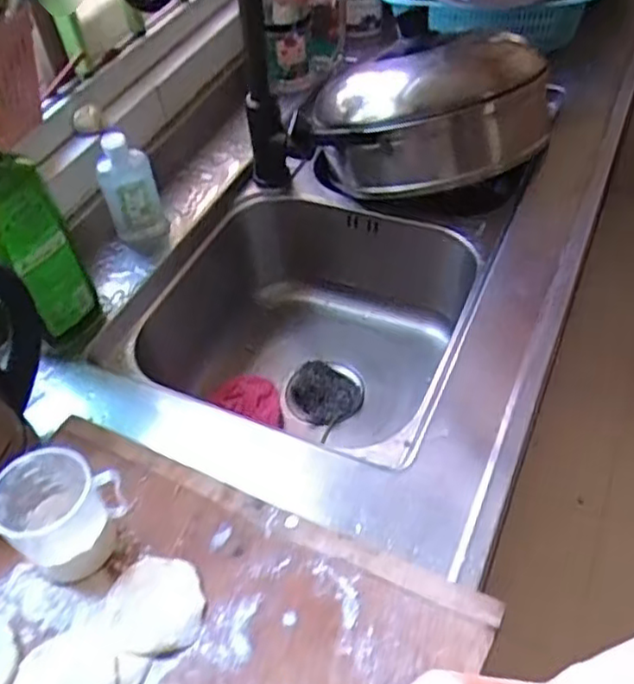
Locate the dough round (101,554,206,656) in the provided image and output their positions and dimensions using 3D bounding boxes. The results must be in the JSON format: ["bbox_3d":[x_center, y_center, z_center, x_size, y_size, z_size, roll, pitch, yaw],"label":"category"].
[{"bbox_3d":[-0.126,0.204,0.527,0.078,0.006,0.073,-3,48,4],"label":"dough round"}]

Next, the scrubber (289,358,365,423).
[{"bbox_3d":[0.009,0.068,0.944,0.094,0.027,0.092,-3,48,4],"label":"scrubber"}]

